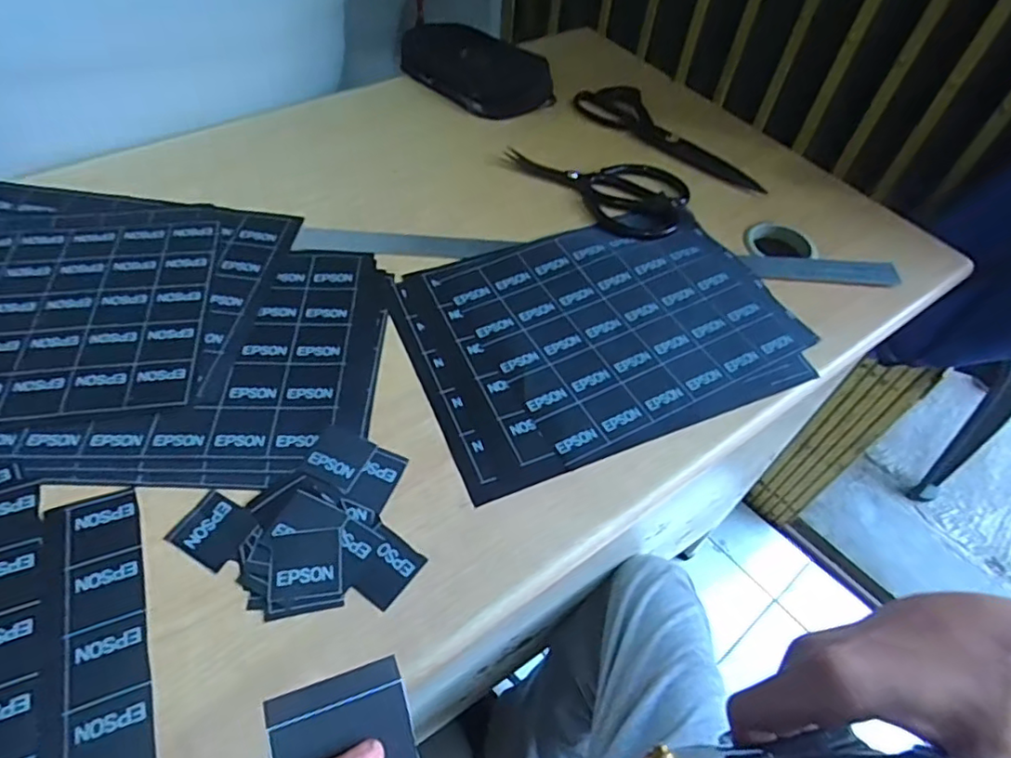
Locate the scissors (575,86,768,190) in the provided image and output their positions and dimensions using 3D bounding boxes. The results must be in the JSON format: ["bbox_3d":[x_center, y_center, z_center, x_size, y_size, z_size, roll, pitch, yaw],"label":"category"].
[{"bbox_3d":[0.186,-0.279,0.672,0.241,0.012,0.071,36,58,20],"label":"scissors"}]

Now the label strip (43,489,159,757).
[{"bbox_3d":[-0.219,0.154,0.319,0.052,0.004,0.206,-16,57,-16],"label":"label strip"}]

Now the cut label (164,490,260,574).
[{"bbox_3d":[-0.178,0.093,0.370,0.045,0.004,0.040,26,56,14],"label":"cut label"}]

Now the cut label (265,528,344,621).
[{"bbox_3d":[-0.119,0.114,0.356,0.042,0.004,0.048,-7,55,-10],"label":"cut label"}]

